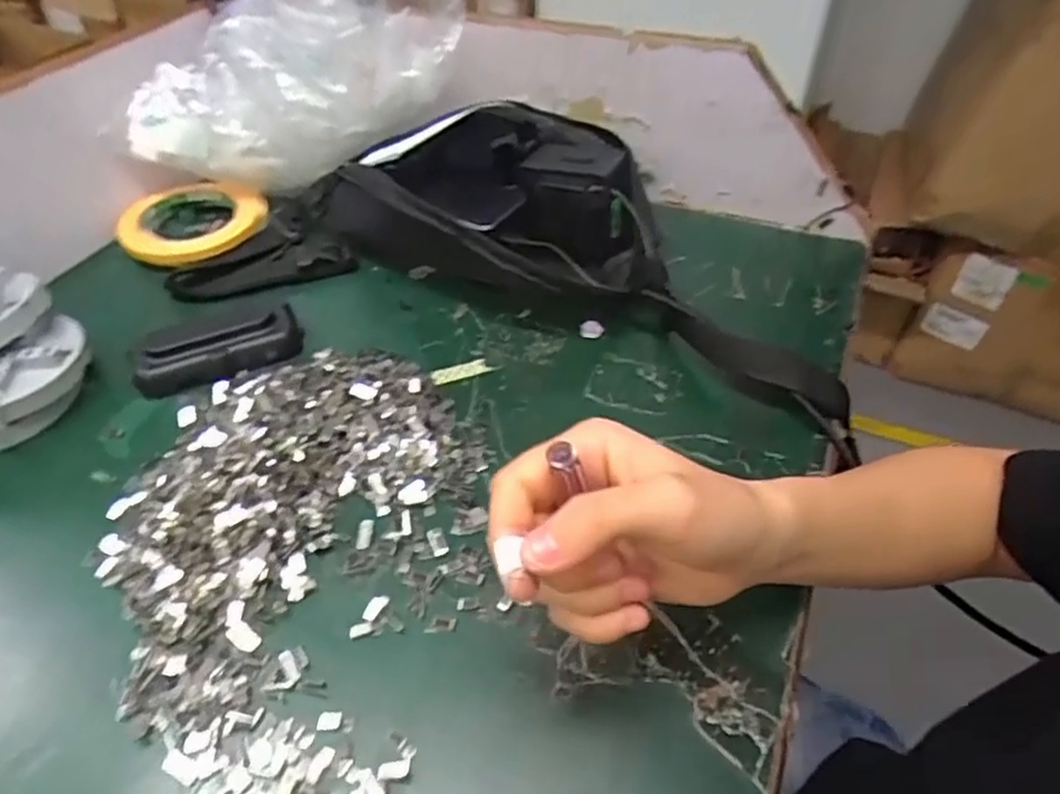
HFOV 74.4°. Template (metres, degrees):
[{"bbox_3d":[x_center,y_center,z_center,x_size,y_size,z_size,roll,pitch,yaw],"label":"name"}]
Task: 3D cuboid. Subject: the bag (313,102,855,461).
[{"bbox_3d":[0.036,-0.117,0.493,0.411,0.098,0.145,22,49,21],"label":"bag"}]

